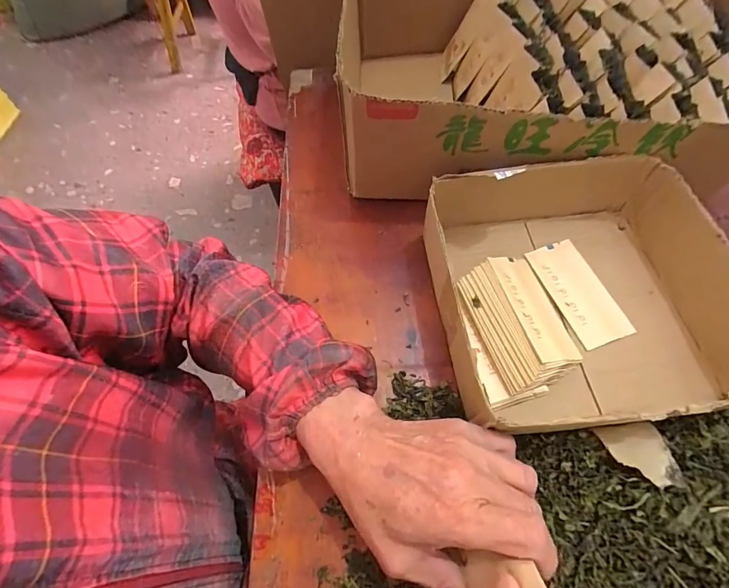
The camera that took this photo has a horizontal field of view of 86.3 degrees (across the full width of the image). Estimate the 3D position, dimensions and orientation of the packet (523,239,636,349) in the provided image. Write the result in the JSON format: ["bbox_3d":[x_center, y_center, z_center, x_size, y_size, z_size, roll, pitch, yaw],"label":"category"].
[{"bbox_3d":[0.206,-0.003,0.374,0.050,0.004,0.108,-19,65,-6],"label":"packet"}]

